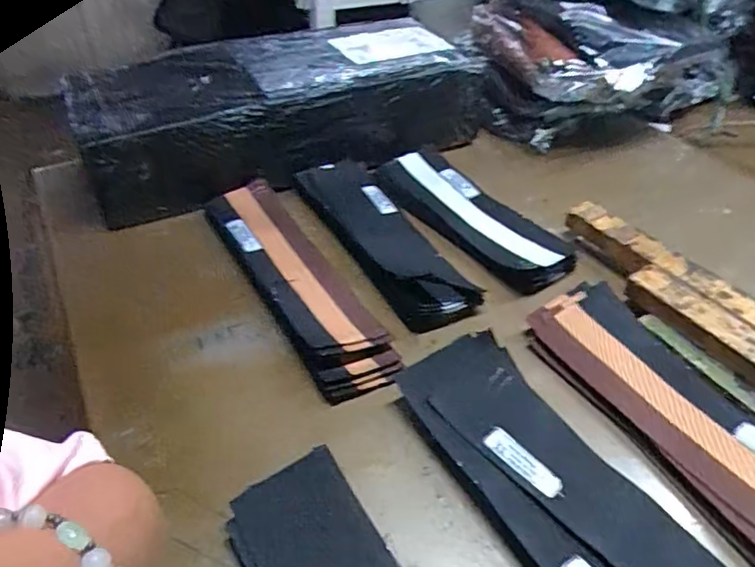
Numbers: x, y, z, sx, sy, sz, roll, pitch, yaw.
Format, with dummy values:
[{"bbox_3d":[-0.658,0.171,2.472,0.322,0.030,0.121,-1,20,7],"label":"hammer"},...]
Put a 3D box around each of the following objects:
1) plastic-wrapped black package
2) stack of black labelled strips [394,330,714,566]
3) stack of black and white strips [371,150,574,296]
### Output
[{"bbox_3d":[-0.120,-0.237,0.746,0.503,0.113,0.223,-14,43,-17],"label":"plastic-wrapped black package"},{"bbox_3d":[0.146,0.158,0.394,0.124,0.055,0.317,-22,46,-24],"label":"stack of black labelled strips"},{"bbox_3d":[0.104,-0.085,0.666,0.101,0.033,0.280,-22,46,-24],"label":"stack of black and white strips"}]

